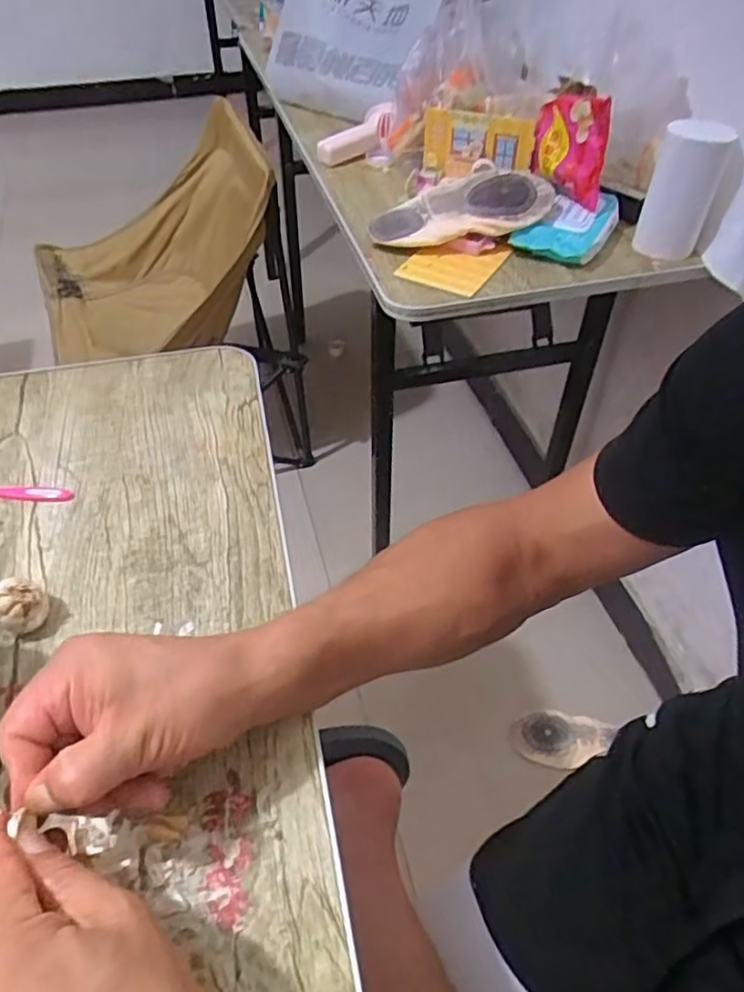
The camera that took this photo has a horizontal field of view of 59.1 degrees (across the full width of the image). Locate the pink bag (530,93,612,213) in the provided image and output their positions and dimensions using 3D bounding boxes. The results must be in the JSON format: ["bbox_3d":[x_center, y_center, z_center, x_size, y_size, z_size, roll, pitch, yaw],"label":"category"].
[{"bbox_3d":[0.227,-0.408,0.766,0.022,0.107,0.104,-20,45,-28],"label":"pink bag"}]

